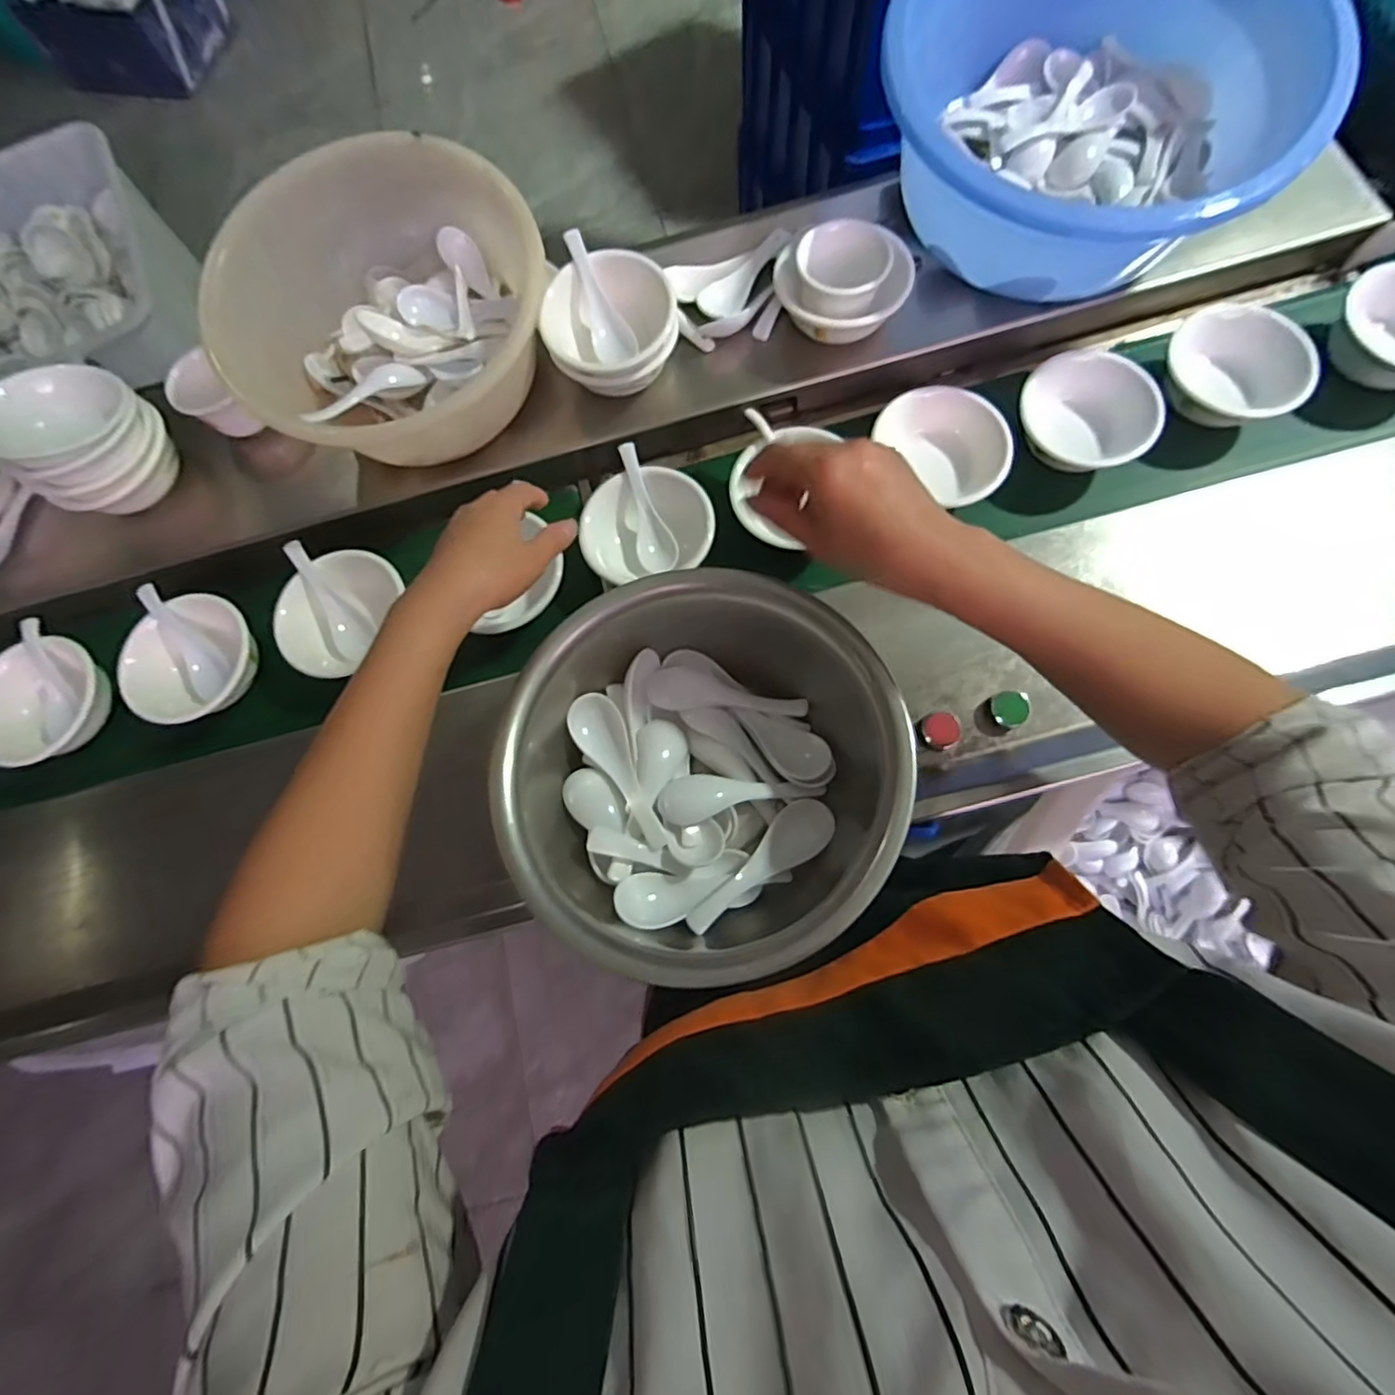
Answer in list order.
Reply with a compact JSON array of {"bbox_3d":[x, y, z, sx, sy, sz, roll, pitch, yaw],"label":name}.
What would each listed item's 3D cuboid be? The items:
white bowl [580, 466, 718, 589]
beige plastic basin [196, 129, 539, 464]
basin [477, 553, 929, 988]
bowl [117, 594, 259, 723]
[{"bbox_3d":[-0.045,-0.148,0.532,0.111,0.044,0.098,-16,76,-4],"label":"white bowl"},{"bbox_3d":[-0.258,-0.325,0.512,0.263,0.113,0.219,-13,75,-3],"label":"beige plastic basin"},{"bbox_3d":[-0.002,0.055,0.394,0.237,0.104,0.204,14,75,4],"label":"basin"},{"bbox_3d":[-0.447,-0.032,0.544,0.102,0.042,0.110,0,75,0],"label":"bowl"}]

